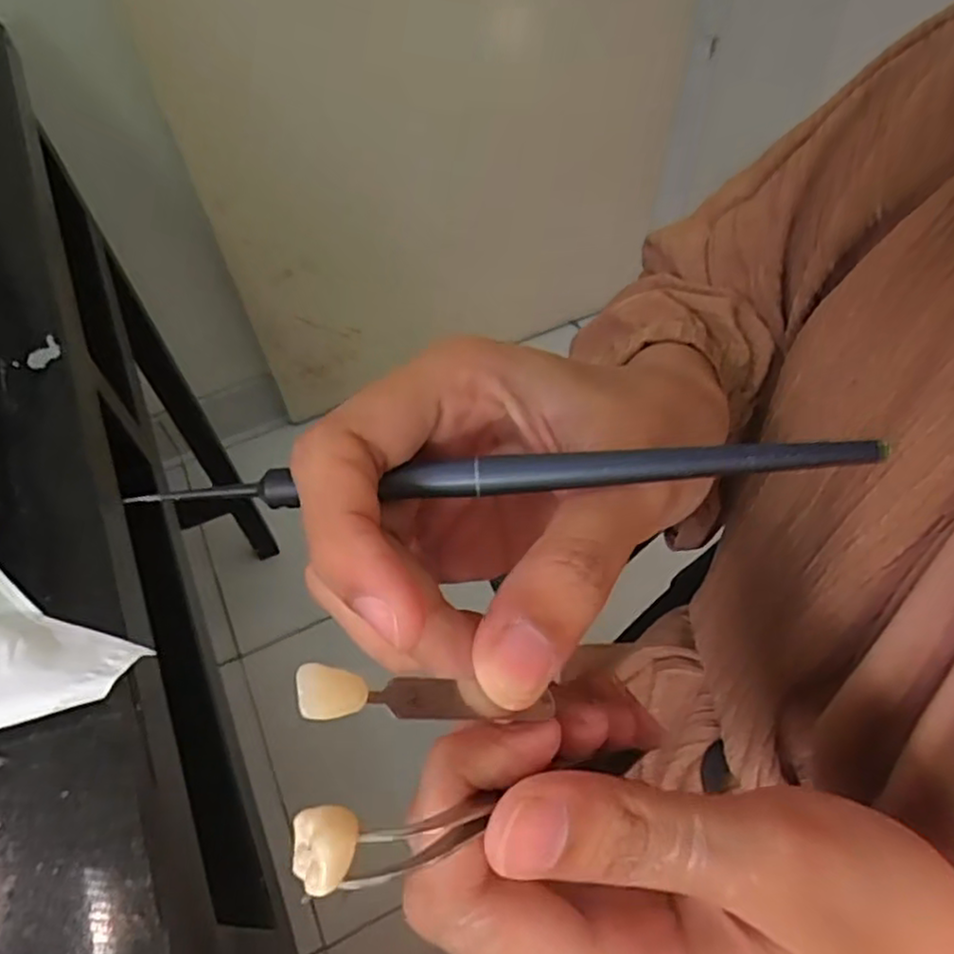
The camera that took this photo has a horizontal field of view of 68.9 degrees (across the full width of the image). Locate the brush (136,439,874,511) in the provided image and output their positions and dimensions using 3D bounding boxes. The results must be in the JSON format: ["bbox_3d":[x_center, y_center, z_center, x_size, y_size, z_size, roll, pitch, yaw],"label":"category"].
[{"bbox_3d":[0.006,-0.001,0.148,0.154,0.005,0.007,-4,56,3],"label":"brush"}]

